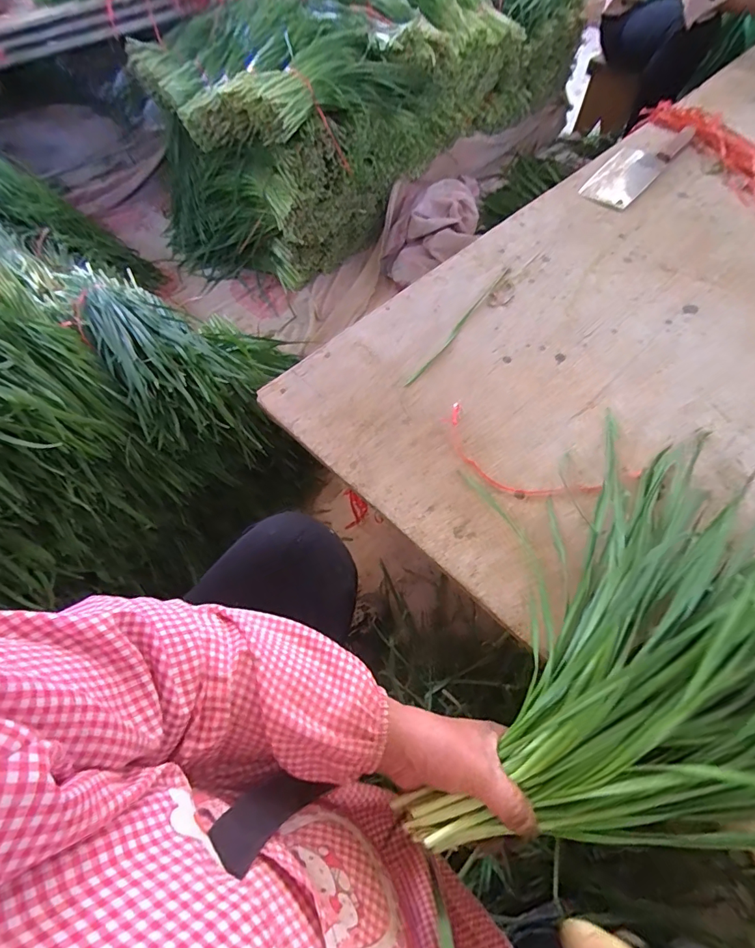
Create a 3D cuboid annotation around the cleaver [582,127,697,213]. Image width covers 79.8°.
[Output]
[{"bbox_3d":[0.458,-0.548,0.792,0.084,0.011,0.285,36,67,20],"label":"cleaver"}]

